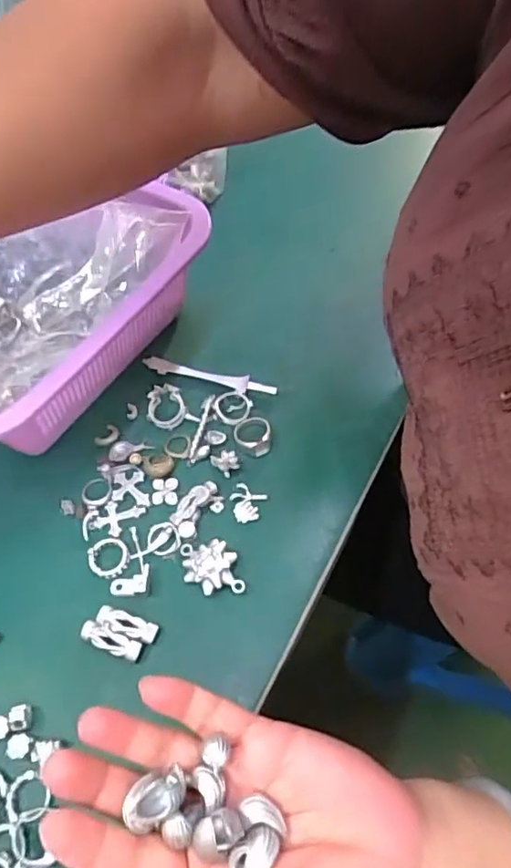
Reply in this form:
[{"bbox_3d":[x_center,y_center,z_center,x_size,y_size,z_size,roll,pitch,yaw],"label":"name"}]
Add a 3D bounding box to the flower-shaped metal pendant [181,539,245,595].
[{"bbox_3d":[-0.026,0.077,0.332,0.031,0.012,0.033,-11,58,-3],"label":"flower-shaped metal pendant"}]

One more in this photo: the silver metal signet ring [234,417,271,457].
[{"bbox_3d":[-0.002,-0.001,0.377,0.024,0.012,0.029,-10,58,-2],"label":"silver metal signet ring"}]

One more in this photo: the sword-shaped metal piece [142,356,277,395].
[{"bbox_3d":[-0.033,-0.042,0.405,0.098,0.010,0.012,14,61,13],"label":"sword-shaped metal piece"}]

